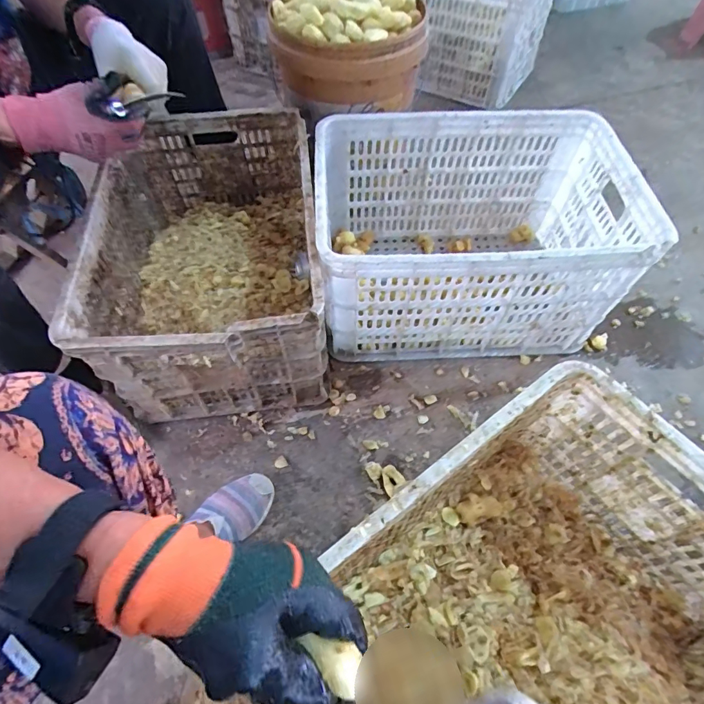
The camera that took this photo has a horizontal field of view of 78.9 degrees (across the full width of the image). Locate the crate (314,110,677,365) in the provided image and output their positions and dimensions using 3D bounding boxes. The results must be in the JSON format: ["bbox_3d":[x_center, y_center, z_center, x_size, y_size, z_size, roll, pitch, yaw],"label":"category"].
[{"bbox_3d":[0.205,-0.211,0.811,0.515,0.290,0.364,-4,57,-1],"label":"crate"}]

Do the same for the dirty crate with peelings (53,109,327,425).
[{"bbox_3d":[-0.242,-0.158,0.789,0.347,0.277,0.524,-6,57,-6],"label":"dirty crate with peelings"}]

